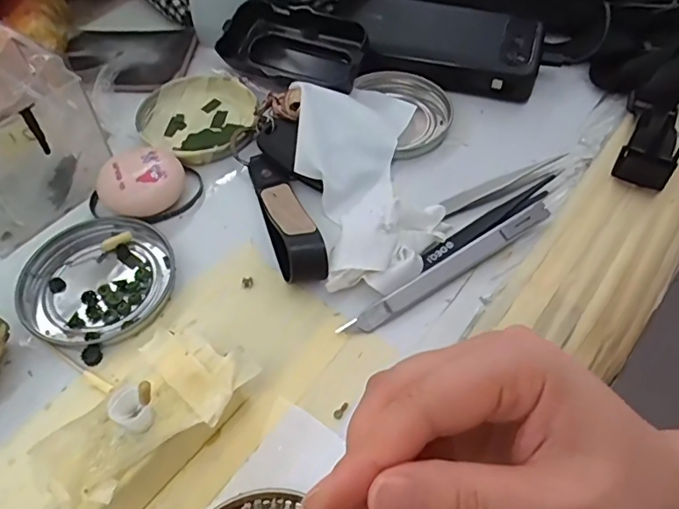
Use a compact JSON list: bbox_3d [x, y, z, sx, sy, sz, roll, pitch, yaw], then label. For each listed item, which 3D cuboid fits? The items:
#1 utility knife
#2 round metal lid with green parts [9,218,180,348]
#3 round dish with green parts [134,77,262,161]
[{"bbox_3d":[0.060,0.006,0.287,0.134,0.010,0.010,-29,59,-18],"label":"utility knife"},{"bbox_3d":[-0.131,0.013,0.289,0.079,0.009,0.074,0,55,1],"label":"round metal lid with green parts"},{"bbox_3d":[-0.094,-0.094,0.364,0.084,0.013,0.075,39,64,25],"label":"round dish with green parts"}]

